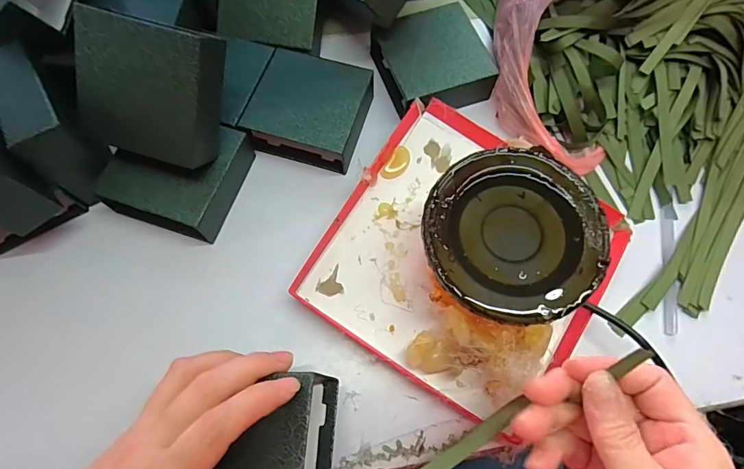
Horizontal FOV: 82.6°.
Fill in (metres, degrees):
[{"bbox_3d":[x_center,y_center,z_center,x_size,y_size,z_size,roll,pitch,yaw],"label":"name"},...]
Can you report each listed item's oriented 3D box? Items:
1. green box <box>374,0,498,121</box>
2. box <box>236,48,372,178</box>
[{"bbox_3d":[0.056,-0.161,0.398,0.090,0.034,0.091,-23,71,-9],"label":"green box"},{"bbox_3d":[-0.054,-0.112,0.379,0.094,0.037,0.092,17,70,6],"label":"box"}]

